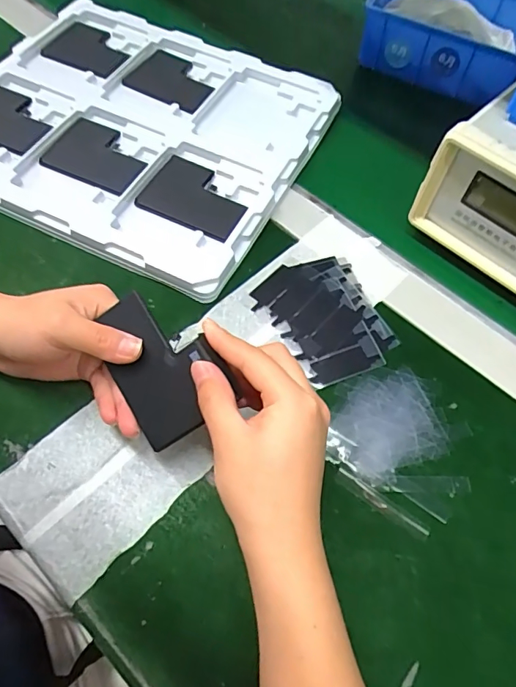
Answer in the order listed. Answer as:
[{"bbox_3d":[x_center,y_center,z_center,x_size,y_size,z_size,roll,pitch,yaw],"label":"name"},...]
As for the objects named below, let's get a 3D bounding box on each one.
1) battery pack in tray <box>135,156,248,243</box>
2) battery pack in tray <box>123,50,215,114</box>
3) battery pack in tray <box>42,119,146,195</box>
[{"bbox_3d":[-0.054,-0.128,0.419,0.091,0.004,0.069,25,58,10],"label":"battery pack in tray"},{"bbox_3d":[-0.087,-0.269,0.488,0.088,0.009,0.067,27,63,11],"label":"battery pack in tray"},{"bbox_3d":[-0.146,-0.172,0.433,0.088,0.013,0.069,23,62,9],"label":"battery pack in tray"}]

